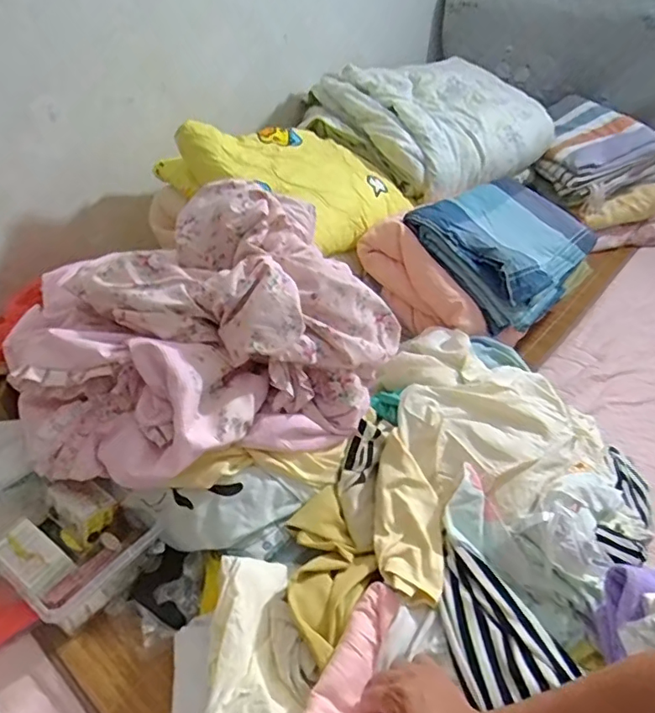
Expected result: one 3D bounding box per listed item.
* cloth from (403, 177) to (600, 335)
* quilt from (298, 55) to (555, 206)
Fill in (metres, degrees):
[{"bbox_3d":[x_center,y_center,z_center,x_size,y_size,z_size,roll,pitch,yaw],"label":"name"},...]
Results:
[{"bbox_3d":[0.358,-0.233,1.030,0.283,0.081,0.390,46,53,9],"label":"cloth"},{"bbox_3d":[0.238,-0.593,1.291,0.544,0.174,0.421,-27,45,-30],"label":"quilt"}]

